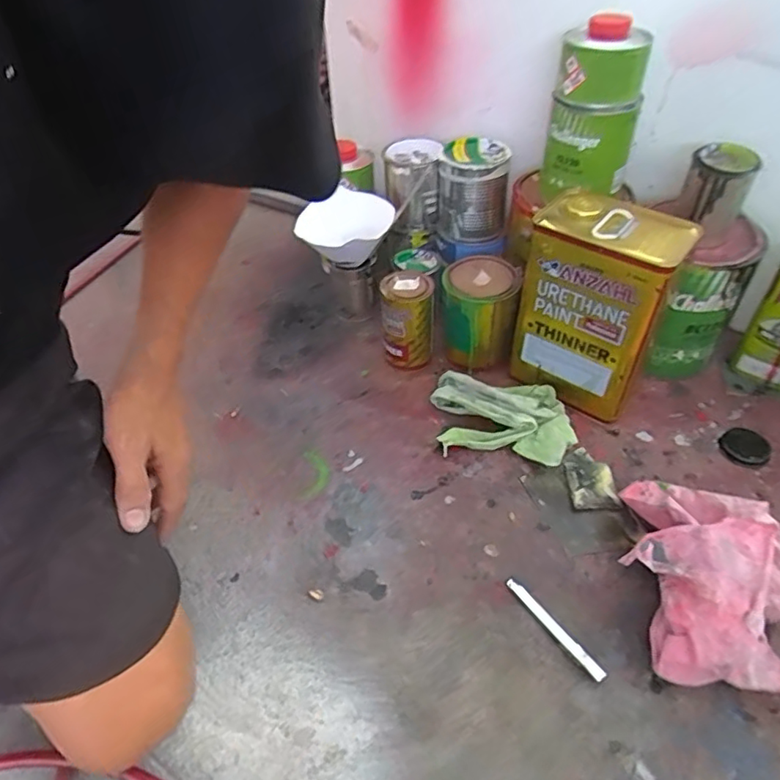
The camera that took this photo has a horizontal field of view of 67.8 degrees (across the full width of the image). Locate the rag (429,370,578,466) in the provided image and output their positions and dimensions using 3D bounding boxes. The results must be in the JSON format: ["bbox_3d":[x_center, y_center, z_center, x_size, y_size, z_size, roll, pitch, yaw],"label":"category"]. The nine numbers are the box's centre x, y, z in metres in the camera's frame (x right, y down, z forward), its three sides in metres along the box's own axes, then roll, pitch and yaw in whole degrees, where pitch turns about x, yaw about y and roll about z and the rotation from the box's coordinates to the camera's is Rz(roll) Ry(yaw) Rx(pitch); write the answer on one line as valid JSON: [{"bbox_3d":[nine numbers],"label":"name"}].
[{"bbox_3d":[0.141,0.034,0.751,0.187,0.041,0.117,11,48,10],"label":"rag"}]

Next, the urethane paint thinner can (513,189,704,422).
[{"bbox_3d":[0.252,-0.101,0.743,0.172,0.242,0.120,31,54,26],"label":"urethane paint thinner can"}]

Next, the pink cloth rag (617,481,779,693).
[{"bbox_3d":[0.334,0.185,0.577,0.193,0.085,0.226,14,48,13],"label":"pink cloth rag"}]

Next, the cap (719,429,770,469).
[{"bbox_3d":[0.450,0.071,0.737,0.055,0.012,0.067,31,54,26],"label":"cap"}]

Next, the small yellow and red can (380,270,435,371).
[{"bbox_3d":[0.024,-0.091,0.836,0.070,0.134,0.083,-2,47,-2],"label":"small yellow and red can"}]

